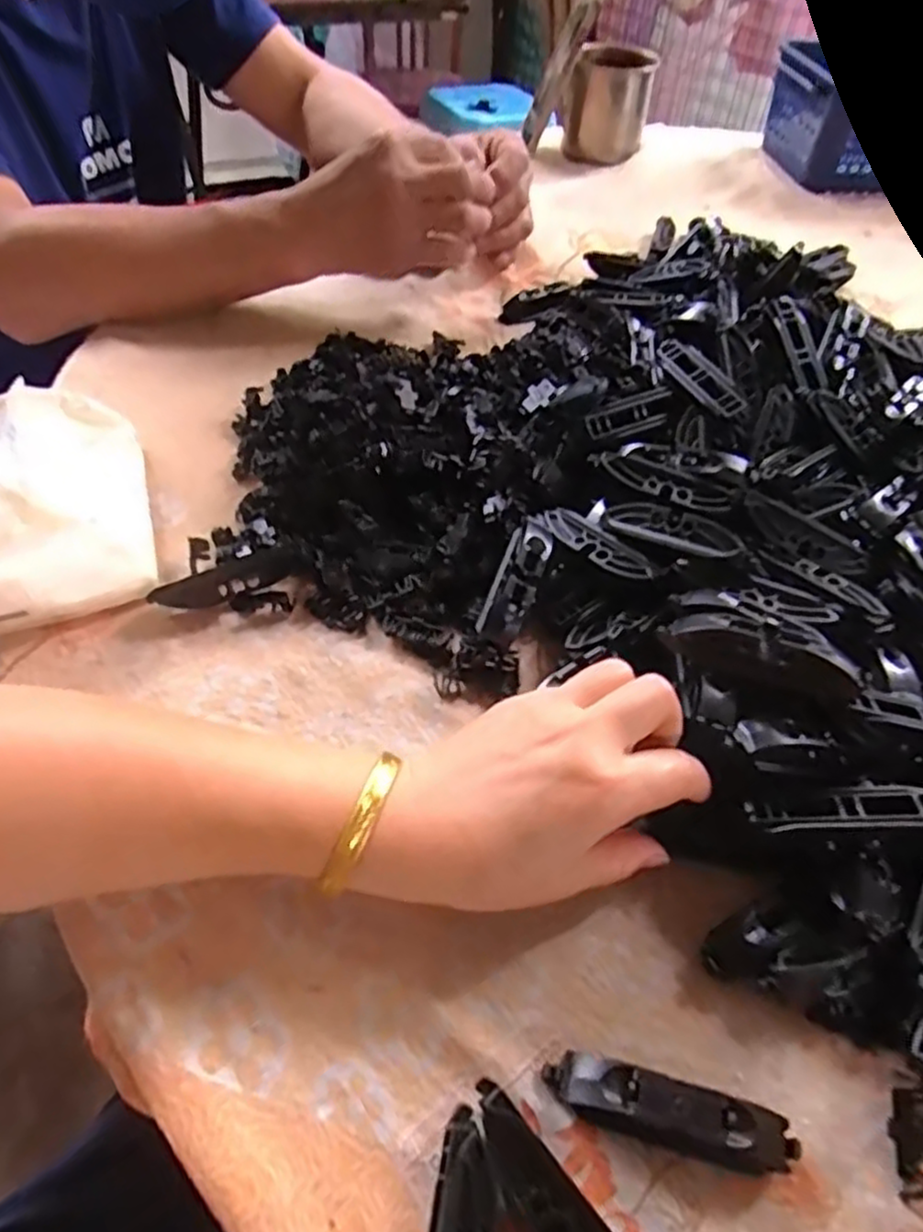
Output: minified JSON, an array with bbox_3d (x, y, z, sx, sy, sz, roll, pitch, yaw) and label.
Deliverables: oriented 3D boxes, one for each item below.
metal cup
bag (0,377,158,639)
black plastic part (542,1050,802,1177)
[{"bbox_3d":[0.165,-0.572,0.806,0.082,0.089,0.092,12,52,9],"label":"metal cup"},{"bbox_3d":[-0.222,-0.064,0.381,0.093,0.066,0.134,-16,53,-13],"label":"bag"},{"bbox_3d":[0.069,0.166,0.240,0.080,0.018,0.019,12,52,9],"label":"black plastic part"}]

